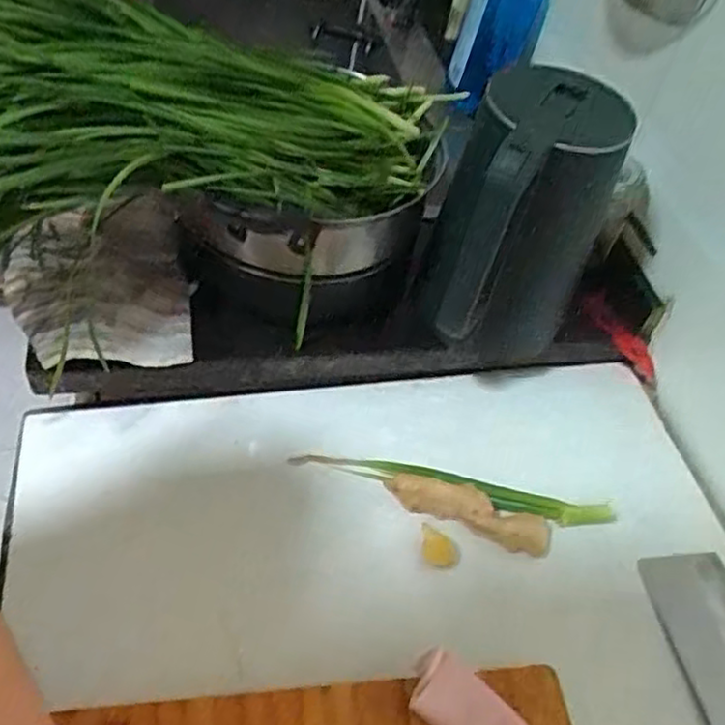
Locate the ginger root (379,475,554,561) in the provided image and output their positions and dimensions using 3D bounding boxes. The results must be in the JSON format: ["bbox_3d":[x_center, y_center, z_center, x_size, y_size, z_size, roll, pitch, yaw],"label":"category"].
[{"bbox_3d":[0.090,0.125,0.598,0.139,0.023,0.031,18,51,10],"label":"ginger root"}]

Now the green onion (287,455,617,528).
[{"bbox_3d":[0.080,0.107,0.617,0.281,0.015,0.025,10,50,3],"label":"green onion"}]

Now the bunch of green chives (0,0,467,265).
[{"bbox_3d":[-0.145,-0.207,0.559,0.478,0.153,0.241,-21,56,-24],"label":"bunch of green chives"}]

